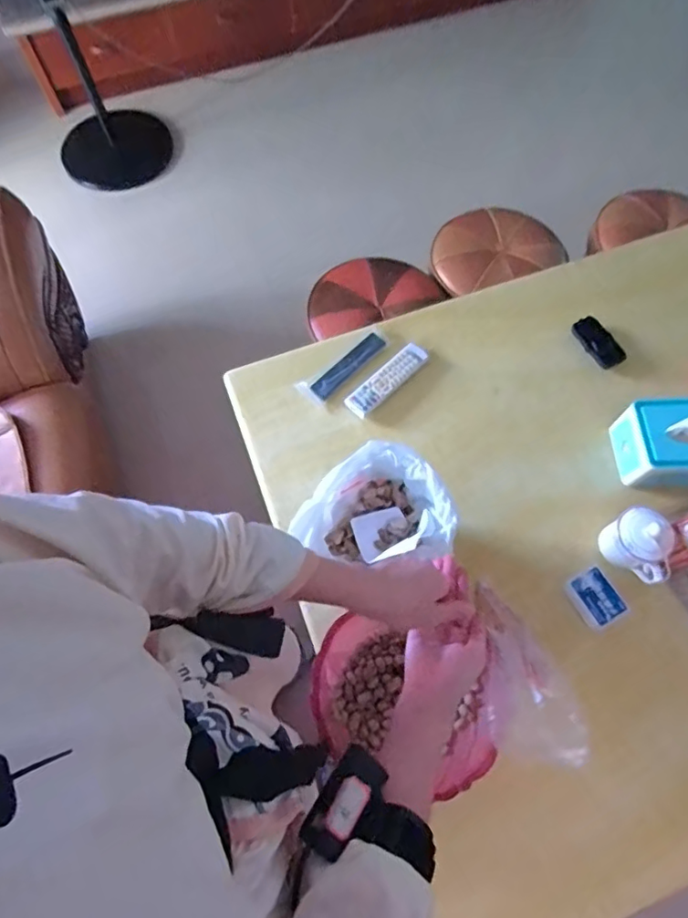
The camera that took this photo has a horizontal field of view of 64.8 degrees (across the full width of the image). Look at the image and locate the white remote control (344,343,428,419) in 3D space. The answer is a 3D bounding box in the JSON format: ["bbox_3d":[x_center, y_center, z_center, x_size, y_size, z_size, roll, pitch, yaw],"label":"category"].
[{"bbox_3d":[0.081,-0.150,1.013,0.178,0.024,0.052,-42,73,-17],"label":"white remote control"}]

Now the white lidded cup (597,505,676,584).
[{"bbox_3d":[0.465,0.132,0.849,0.082,0.109,0.100,-40,73,-16],"label":"white lidded cup"}]

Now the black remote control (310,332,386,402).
[{"bbox_3d":[0.010,-0.176,1.033,0.167,0.022,0.038,-40,73,-16],"label":"black remote control"}]

